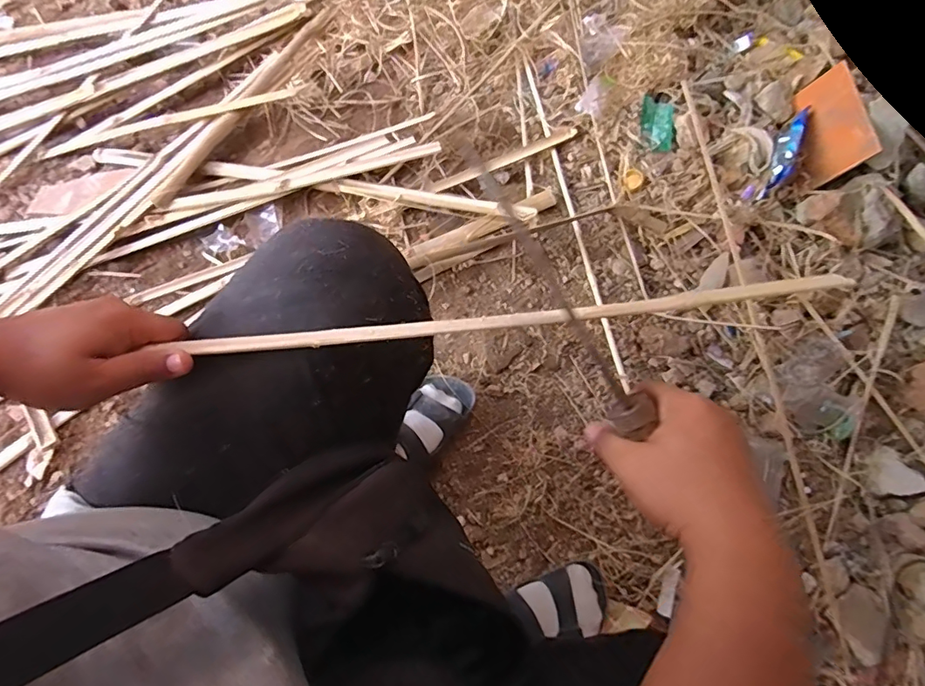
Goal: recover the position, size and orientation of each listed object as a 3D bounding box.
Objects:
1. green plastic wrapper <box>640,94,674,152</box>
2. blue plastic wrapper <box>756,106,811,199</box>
[{"bbox_3d":[0.360,-0.405,0.921,0.059,0.016,0.110,0,72,3],"label":"green plastic wrapper"},{"bbox_3d":[0.556,-0.328,0.857,0.028,0.064,0.190,25,70,10],"label":"blue plastic wrapper"}]

